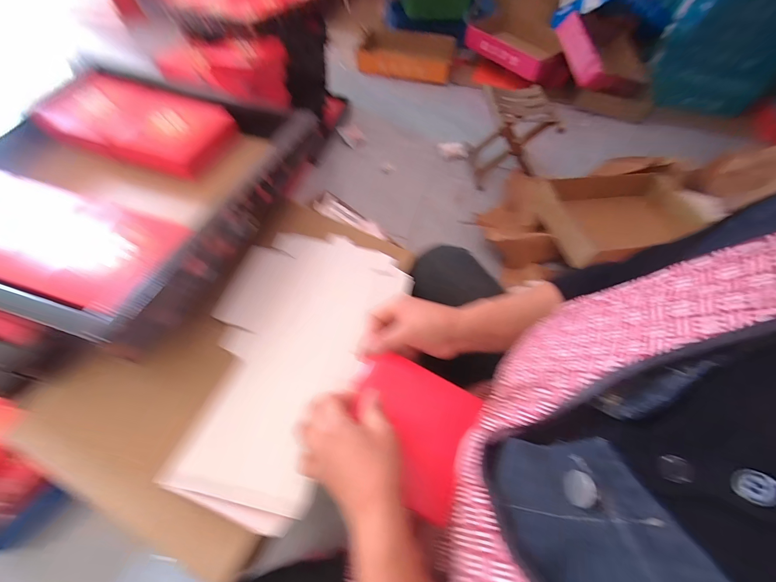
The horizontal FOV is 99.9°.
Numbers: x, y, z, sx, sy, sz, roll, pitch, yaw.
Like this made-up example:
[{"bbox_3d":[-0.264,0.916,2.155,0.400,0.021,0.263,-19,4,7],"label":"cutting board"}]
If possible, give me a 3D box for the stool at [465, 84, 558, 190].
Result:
[{"bbox_3d":[0.457,-0.574,1.242,0.264,0.263,0.285,11,57,3],"label":"stool"}]

